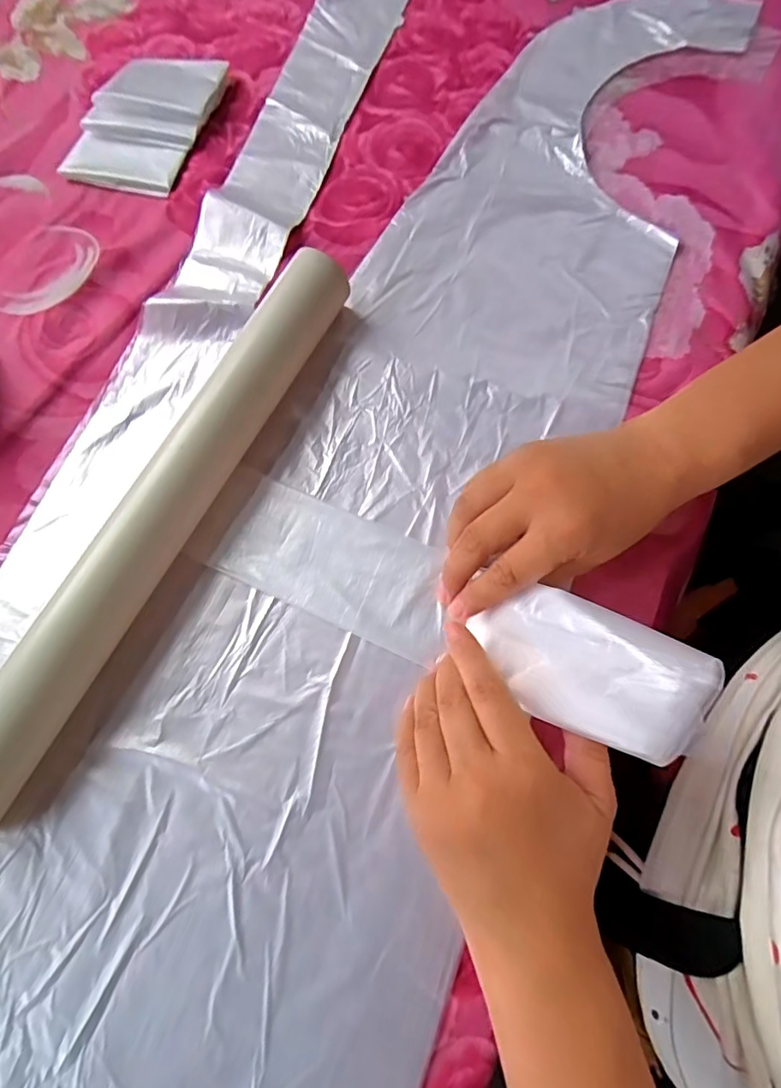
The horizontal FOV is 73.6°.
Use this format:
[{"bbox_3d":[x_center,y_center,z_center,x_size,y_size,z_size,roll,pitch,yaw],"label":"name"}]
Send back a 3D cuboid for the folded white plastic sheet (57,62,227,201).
[{"bbox_3d":[-0.180,-0.312,0.384,0.084,0.015,0.121,18,76,6],"label":"folded white plastic sheet"}]

